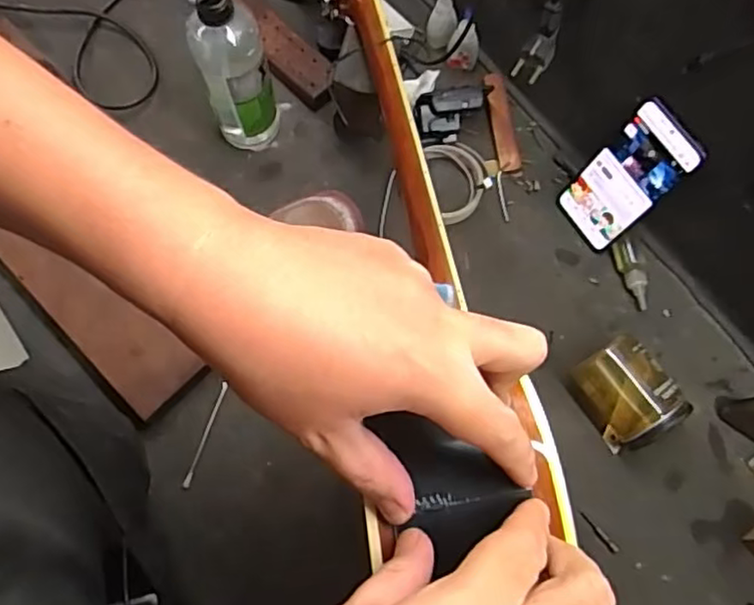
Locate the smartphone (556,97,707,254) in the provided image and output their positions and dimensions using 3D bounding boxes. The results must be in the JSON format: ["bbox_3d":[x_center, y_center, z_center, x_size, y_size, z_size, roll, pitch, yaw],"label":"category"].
[{"bbox_3d":[0.235,-0.115,0.624,0.009,0.161,0.075,-27,76,-28],"label":"smartphone"}]

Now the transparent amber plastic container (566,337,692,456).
[{"bbox_3d":[0.232,0.085,0.607,0.062,0.068,0.098,-30,76,-10],"label":"transparent amber plastic container"}]

